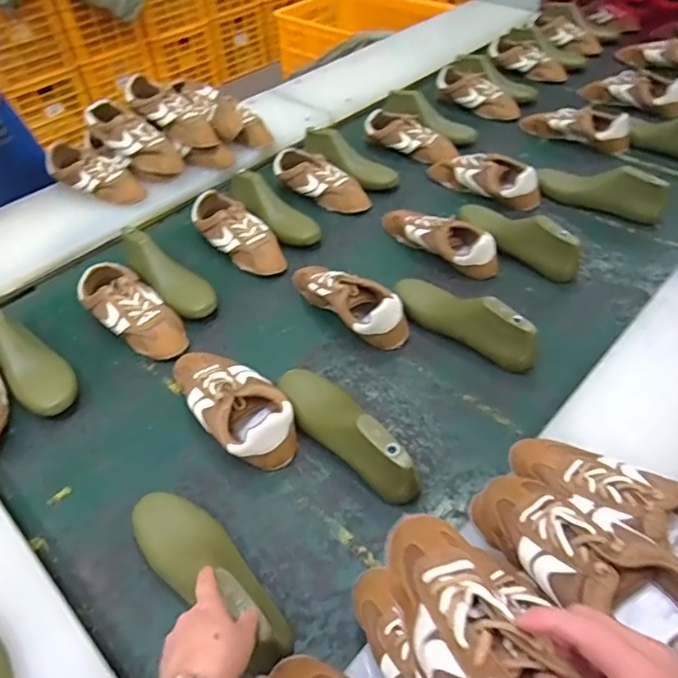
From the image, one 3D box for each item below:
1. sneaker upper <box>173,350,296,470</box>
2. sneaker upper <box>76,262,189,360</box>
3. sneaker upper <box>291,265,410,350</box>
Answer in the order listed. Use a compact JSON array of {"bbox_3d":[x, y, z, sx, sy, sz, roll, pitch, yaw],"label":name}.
[{"bbox_3d":[-0.151,0.082,0.773,0.107,0.077,0.245,-32,54,-23],"label":"sneaker upper"},{"bbox_3d":[-0.336,-0.049,0.900,0.224,0.063,0.098,33,58,28],"label":"sneaker upper"},{"bbox_3d":[0.012,-0.070,0.893,0.237,0.069,0.094,35,59,29],"label":"sneaker upper"}]

